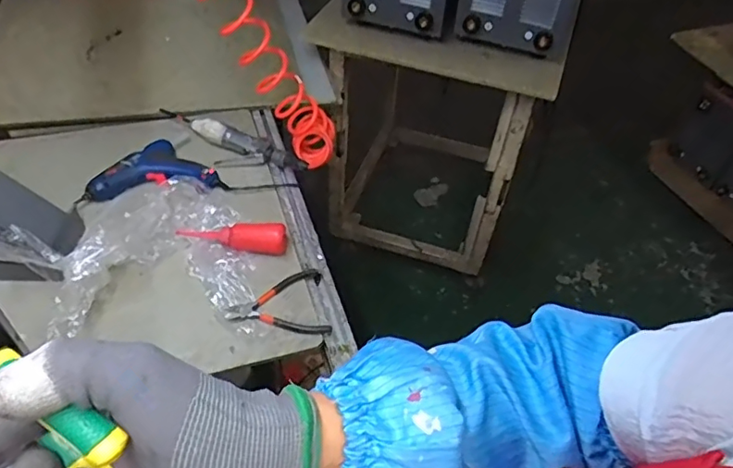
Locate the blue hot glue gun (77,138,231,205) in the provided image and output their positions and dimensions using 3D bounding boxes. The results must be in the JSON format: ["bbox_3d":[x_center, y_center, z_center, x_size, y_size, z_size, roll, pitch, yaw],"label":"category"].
[{"bbox_3d":[-0.381,-0.117,0.999,0.232,0.032,0.126,-7,48,-12],"label":"blue hot glue gun"}]

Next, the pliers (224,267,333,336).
[{"bbox_3d":[-0.133,0.108,0.834,0.145,0.018,0.122,-7,48,-12],"label":"pliers"}]

